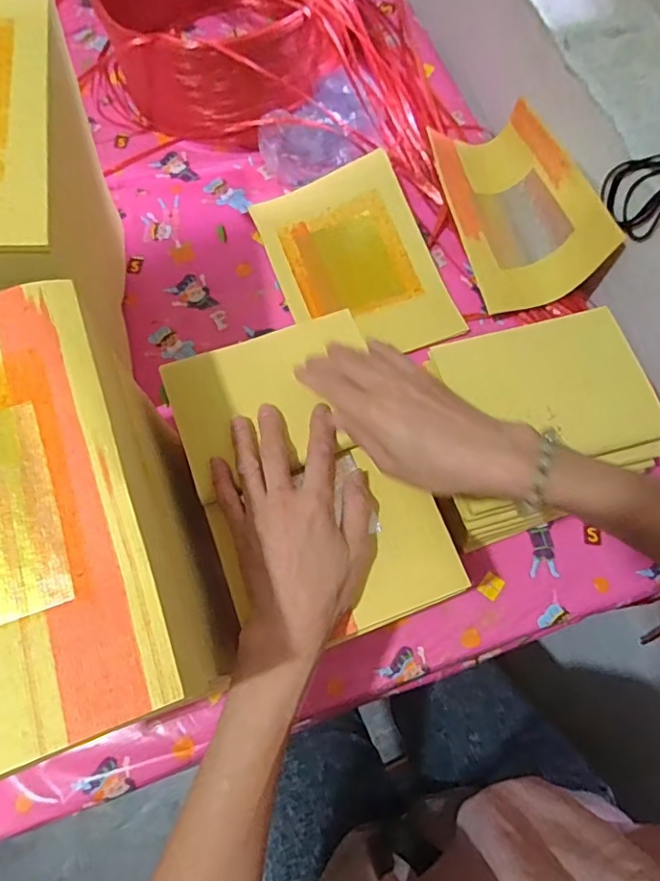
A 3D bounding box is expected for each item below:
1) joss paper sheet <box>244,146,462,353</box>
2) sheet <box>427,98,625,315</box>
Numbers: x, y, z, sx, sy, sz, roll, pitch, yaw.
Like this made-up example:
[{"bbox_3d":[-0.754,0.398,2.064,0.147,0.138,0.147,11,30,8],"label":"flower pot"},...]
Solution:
[{"bbox_3d":[0.027,-0.193,0.593,0.162,0.034,0.229,-20,71,-9],"label":"joss paper sheet"},{"bbox_3d":[0.193,-0.254,0.593,0.121,0.075,0.236,-13,70,-7],"label":"sheet"}]

